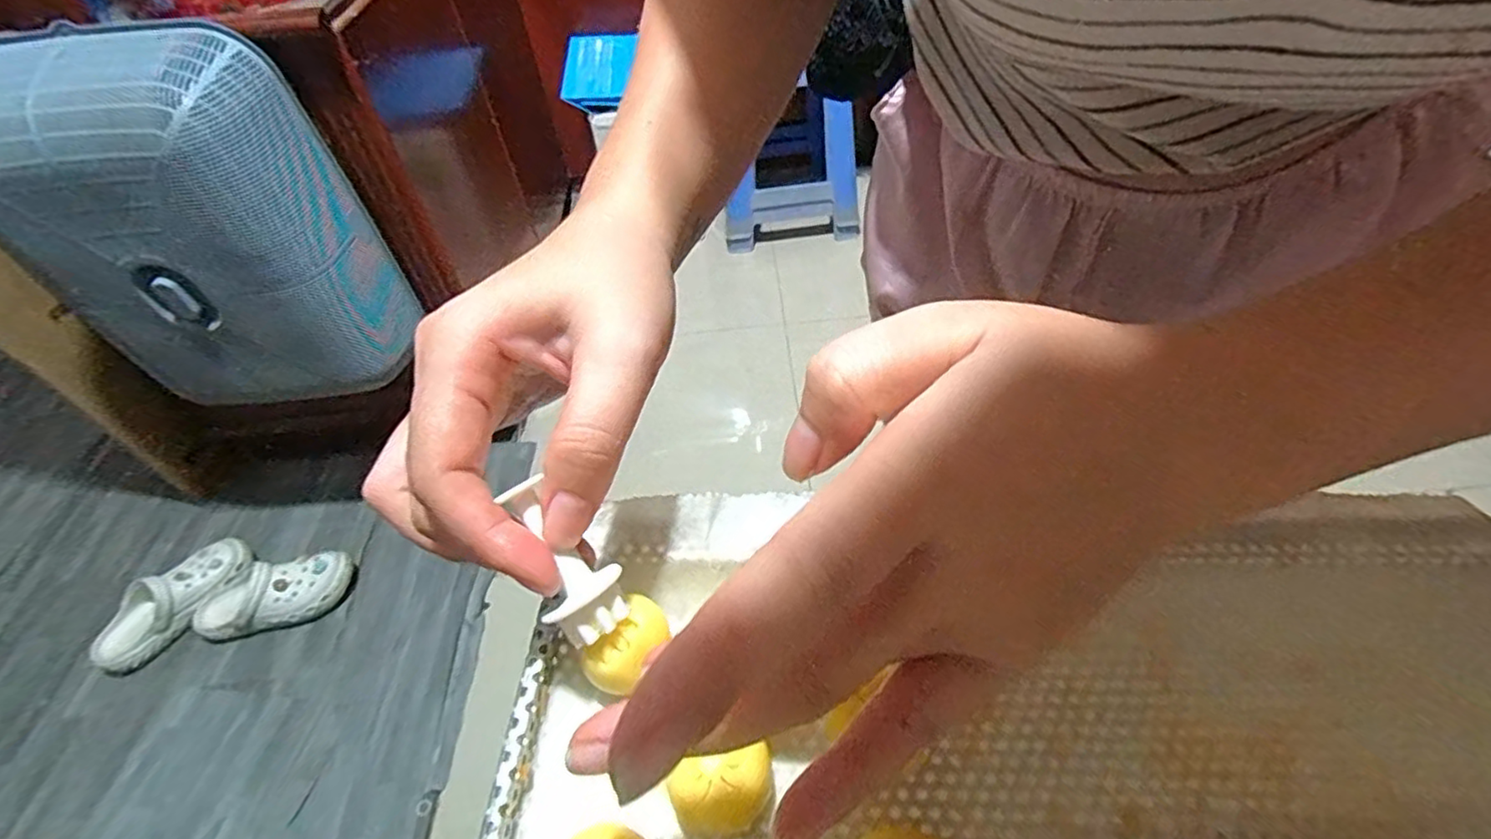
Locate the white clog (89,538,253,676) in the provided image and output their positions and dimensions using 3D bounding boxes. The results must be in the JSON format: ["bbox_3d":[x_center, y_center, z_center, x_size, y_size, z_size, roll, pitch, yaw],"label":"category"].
[{"bbox_3d":[-1.003,0.321,1.132,0.129,0.076,0.256,27,55,28],"label":"white clog"}]

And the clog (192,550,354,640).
[{"bbox_3d":[-0.826,0.306,1.120,0.248,0.073,0.111,-13,47,-5],"label":"clog"}]

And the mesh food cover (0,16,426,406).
[{"bbox_3d":[-0.731,-0.234,0.883,0.350,0.479,0.215,-6,47,0],"label":"mesh food cover"}]

